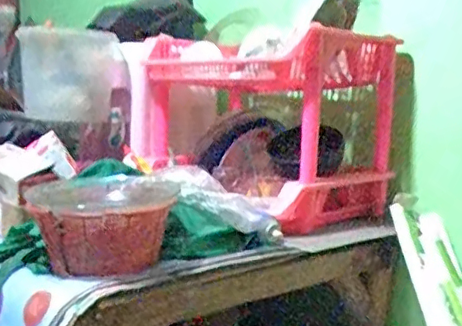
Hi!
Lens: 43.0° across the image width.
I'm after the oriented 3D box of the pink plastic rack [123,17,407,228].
[{"bbox_3d":[0.054,-0.084,1.216,0.345,0.336,0.484,-4,8,-44],"label":"pink plastic rack"}]

